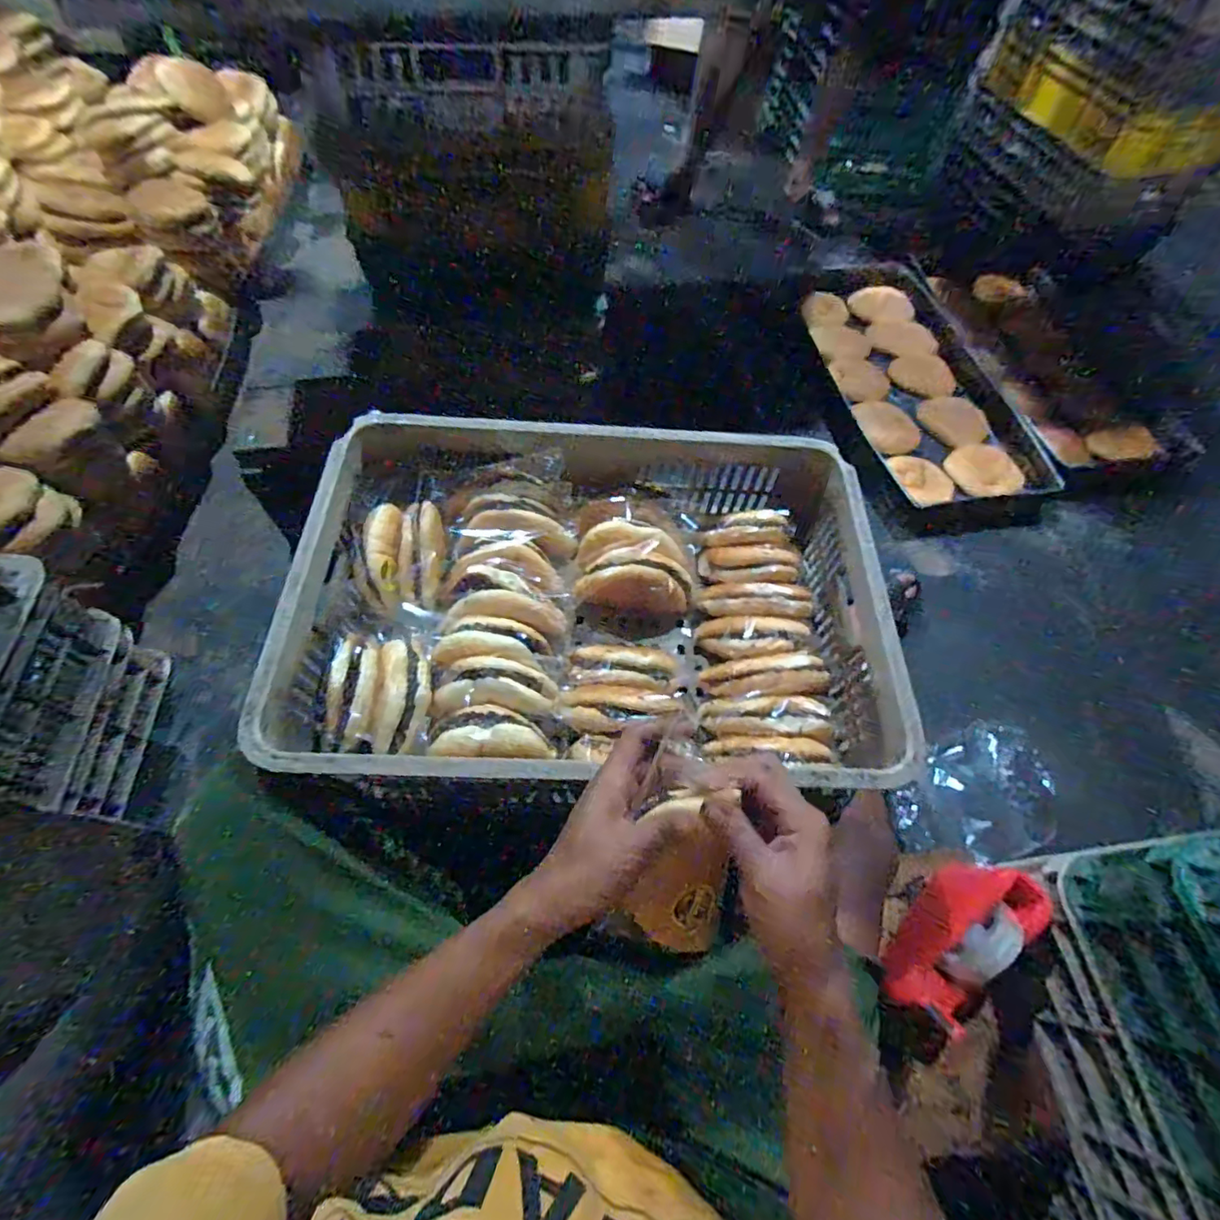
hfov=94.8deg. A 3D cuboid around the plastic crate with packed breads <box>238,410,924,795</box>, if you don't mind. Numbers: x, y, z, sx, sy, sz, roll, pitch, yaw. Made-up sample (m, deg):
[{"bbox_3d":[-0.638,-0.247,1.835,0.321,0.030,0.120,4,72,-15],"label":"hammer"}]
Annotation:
[{"bbox_3d":[-0.016,-0.022,0.653,0.599,0.144,0.435,3,61,-3],"label":"plastic crate with packed breads"}]

